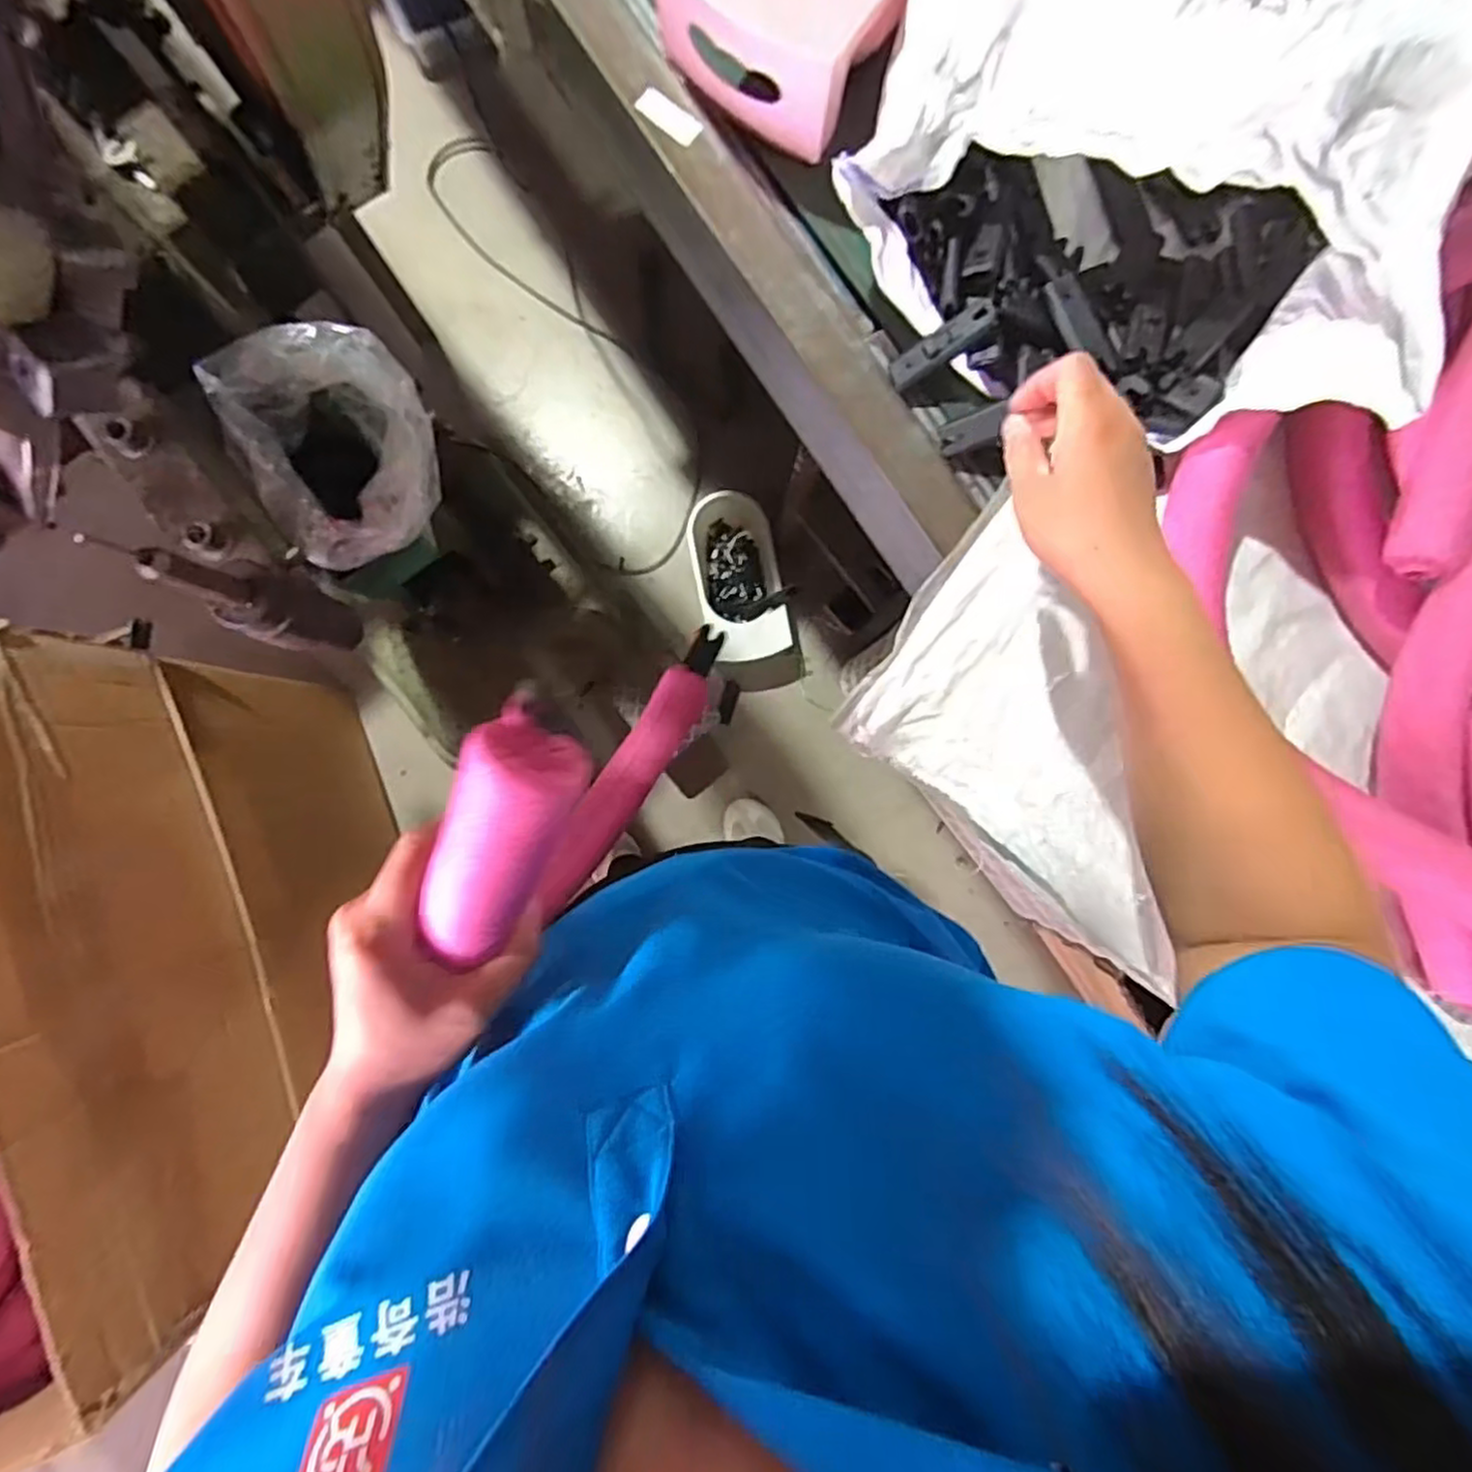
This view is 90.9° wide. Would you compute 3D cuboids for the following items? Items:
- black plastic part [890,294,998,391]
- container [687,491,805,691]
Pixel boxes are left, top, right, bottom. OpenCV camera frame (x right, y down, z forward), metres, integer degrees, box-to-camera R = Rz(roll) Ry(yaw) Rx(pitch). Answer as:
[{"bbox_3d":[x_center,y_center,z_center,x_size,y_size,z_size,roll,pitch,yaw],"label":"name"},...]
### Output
[{"bbox_3d":[0.154,-0.292,0.542,0.081,0.009,0.027,-29,89,24],"label":"black plastic part"},{"bbox_3d":[0.014,-0.276,1.361,0.170,0.077,0.373,-10,88,-2],"label":"container"}]

